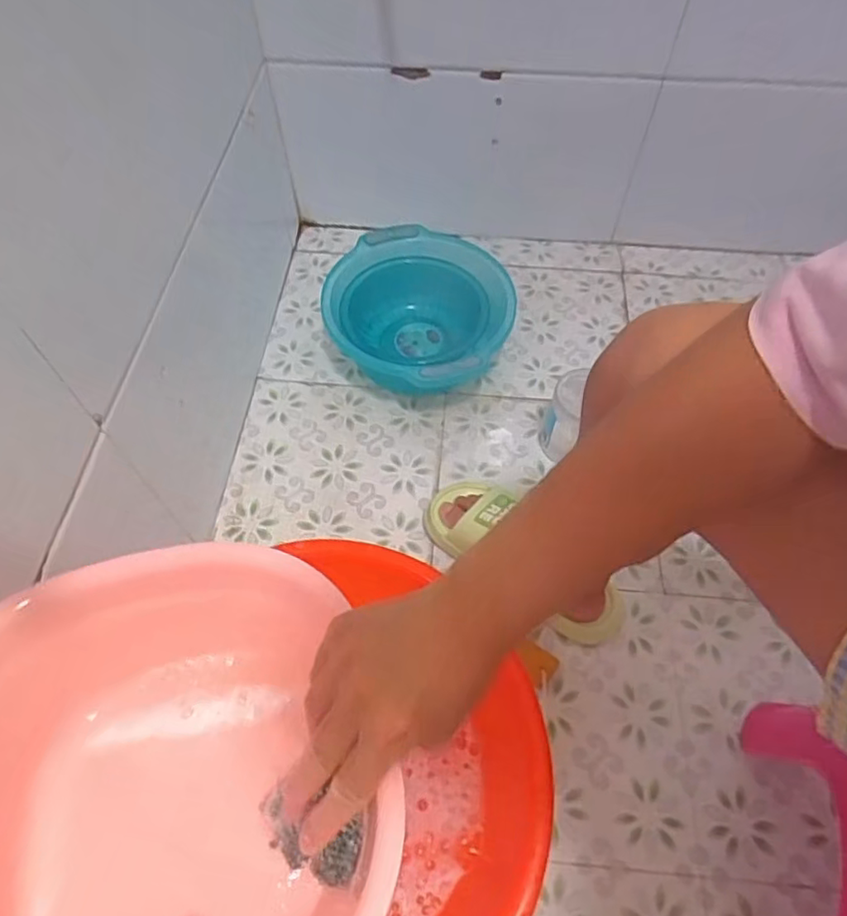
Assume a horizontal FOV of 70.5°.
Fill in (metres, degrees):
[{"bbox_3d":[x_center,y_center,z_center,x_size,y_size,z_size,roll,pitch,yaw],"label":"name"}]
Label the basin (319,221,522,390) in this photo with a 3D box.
[{"bbox_3d":[-0.007,-0.224,0.962,0.290,0.108,0.297,0,57,0],"label":"basin"}]

